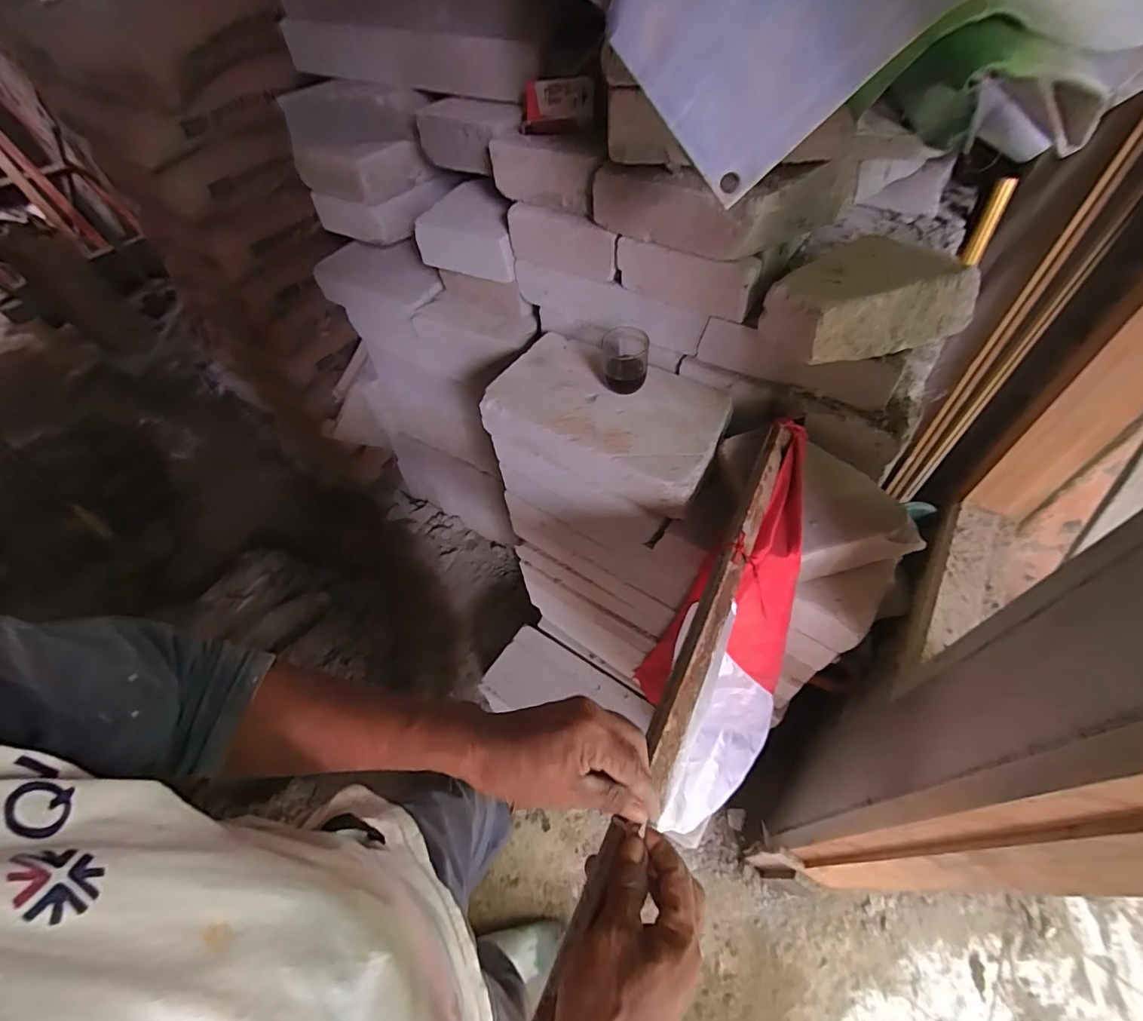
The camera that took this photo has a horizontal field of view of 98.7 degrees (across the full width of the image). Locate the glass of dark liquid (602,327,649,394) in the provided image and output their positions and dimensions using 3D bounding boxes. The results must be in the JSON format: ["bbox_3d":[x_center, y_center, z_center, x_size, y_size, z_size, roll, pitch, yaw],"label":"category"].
[{"bbox_3d":[0.077,-0.215,0.707,0.066,0.068,0.067,1,53,6],"label":"glass of dark liquid"}]

